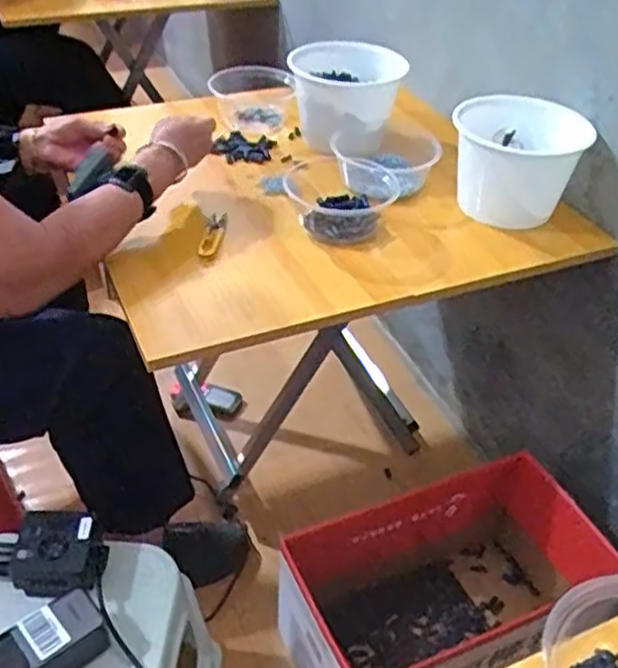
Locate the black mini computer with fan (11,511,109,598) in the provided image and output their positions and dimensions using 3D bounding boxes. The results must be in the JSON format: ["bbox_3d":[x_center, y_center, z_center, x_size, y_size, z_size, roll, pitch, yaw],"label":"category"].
[{"bbox_3d":[-0.267,0.231,0.797,0.096,0.038,0.090,0,41,-3],"label":"black mini computer with fan"}]

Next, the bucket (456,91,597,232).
[{"bbox_3d":[0.281,-0.241,0.983,0.162,0.135,0.164,2,41,-2],"label":"bucket"}]

